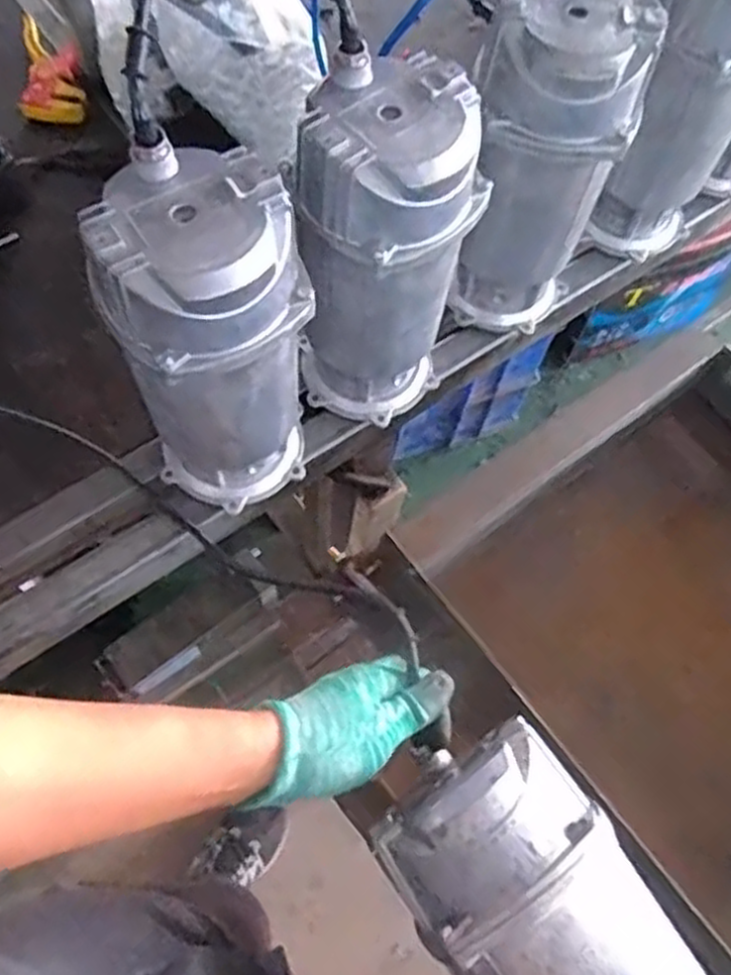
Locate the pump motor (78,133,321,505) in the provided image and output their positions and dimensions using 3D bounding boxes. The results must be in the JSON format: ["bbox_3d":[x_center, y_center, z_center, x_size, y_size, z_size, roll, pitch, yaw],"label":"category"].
[{"bbox_3d":[-0.112,-0.092,0.574,0.134,0.296,0.114,-9,66,-8],"label":"pump motor"}]

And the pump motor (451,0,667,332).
[{"bbox_3d":[0.138,-0.269,0.669,0.122,0.292,0.118,-14,67,-10],"label":"pump motor"}]

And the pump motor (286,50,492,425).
[{"bbox_3d":[0.012,-0.175,0.619,0.123,0.292,0.123,23,66,7],"label":"pump motor"}]

